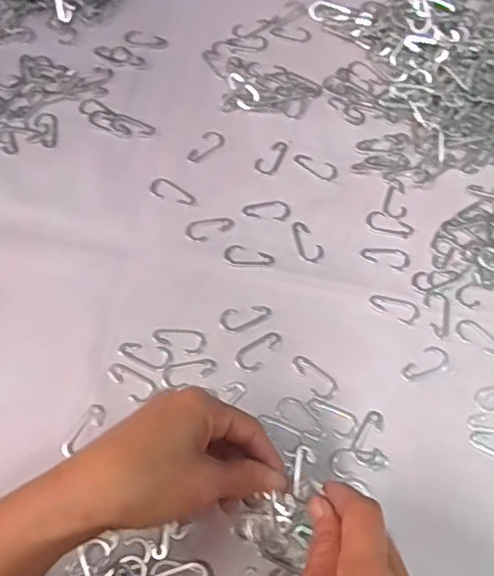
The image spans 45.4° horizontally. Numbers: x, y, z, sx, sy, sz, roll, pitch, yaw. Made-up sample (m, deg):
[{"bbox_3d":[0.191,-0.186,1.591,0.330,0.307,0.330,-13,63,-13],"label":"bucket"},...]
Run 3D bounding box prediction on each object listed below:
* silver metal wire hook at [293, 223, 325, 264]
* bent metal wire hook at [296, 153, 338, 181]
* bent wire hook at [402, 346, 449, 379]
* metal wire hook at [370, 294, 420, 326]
[{"bbox_3d":[0.045,-0.036,0.453,0.018,0.004,0.037,-28,70,-14],"label":"silver metal wire hook"},{"bbox_3d":[0.057,-0.099,0.482,0.037,0.004,0.016,28,68,10],"label":"bent metal wire hook"},{"bbox_3d":[0.126,0.053,0.416,0.037,0.004,0.017,-29,70,-14],"label":"bent wire hook"},{"bbox_3d":[0.109,0.013,0.433,0.037,0.004,0.017,26,68,9],"label":"metal wire hook"}]

